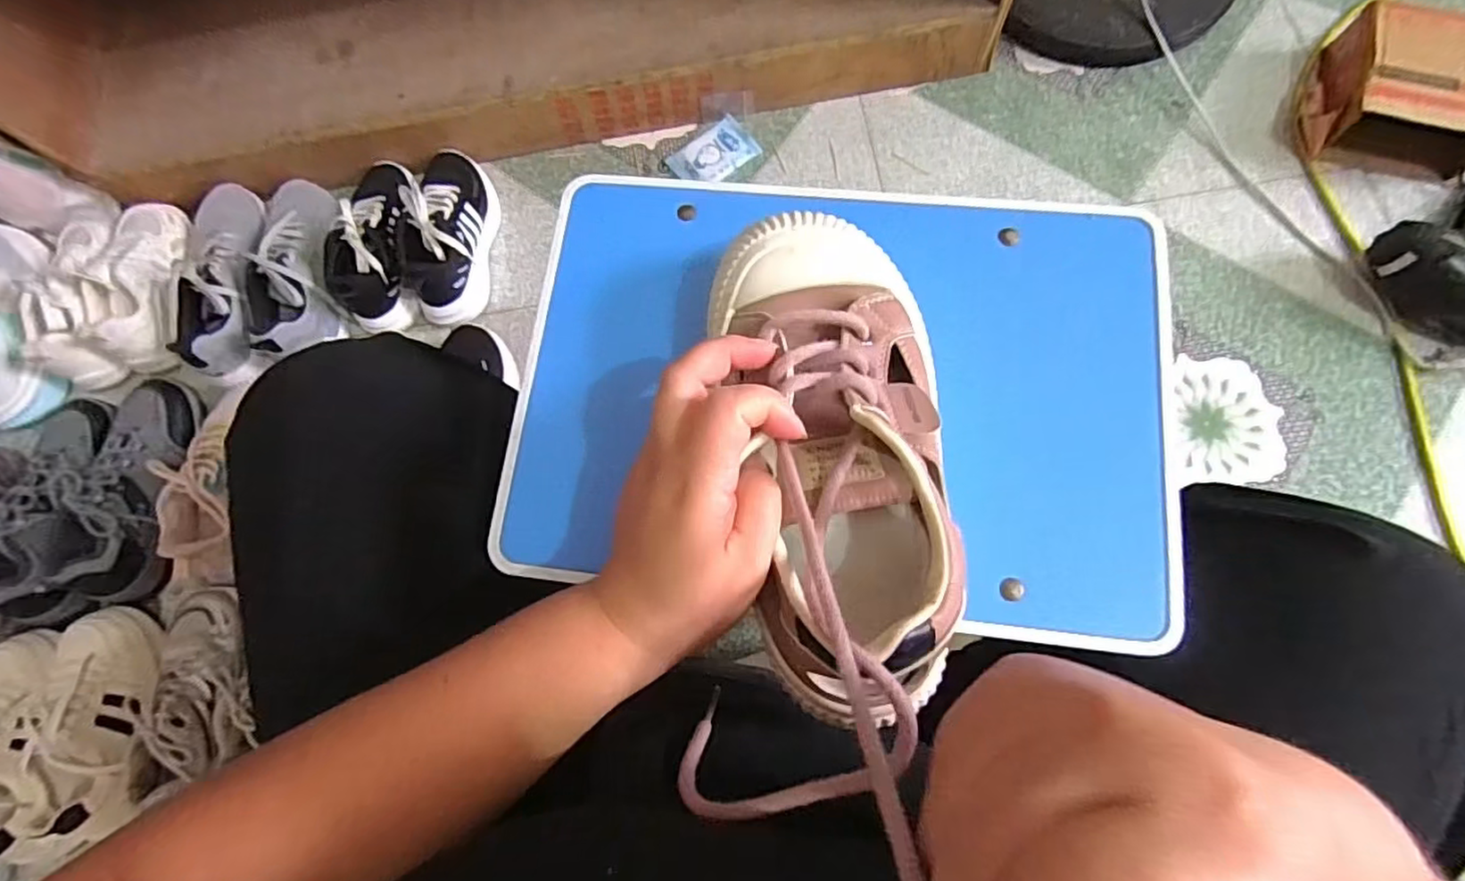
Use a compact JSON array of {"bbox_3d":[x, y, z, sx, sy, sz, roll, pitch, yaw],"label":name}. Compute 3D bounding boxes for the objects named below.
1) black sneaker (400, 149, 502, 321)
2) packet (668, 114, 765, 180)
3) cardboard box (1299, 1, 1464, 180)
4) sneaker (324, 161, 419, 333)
[{"bbox_3d":[-0.372,-0.282,0.844,0.106,0.084,0.246,-11,75,1],"label":"black sneaker"},{"bbox_3d":[-0.026,-0.396,0.891,0.113,0.013,0.079,-38,76,-6],"label":"packet"},{"bbox_3d":[0.844,-0.438,0.806,0.203,0.097,0.178,17,77,9],"label":"cardboard box"},{"bbox_3d":[-0.466,-0.269,0.842,0.105,0.085,0.243,-2,75,4],"label":"sneaker"}]

